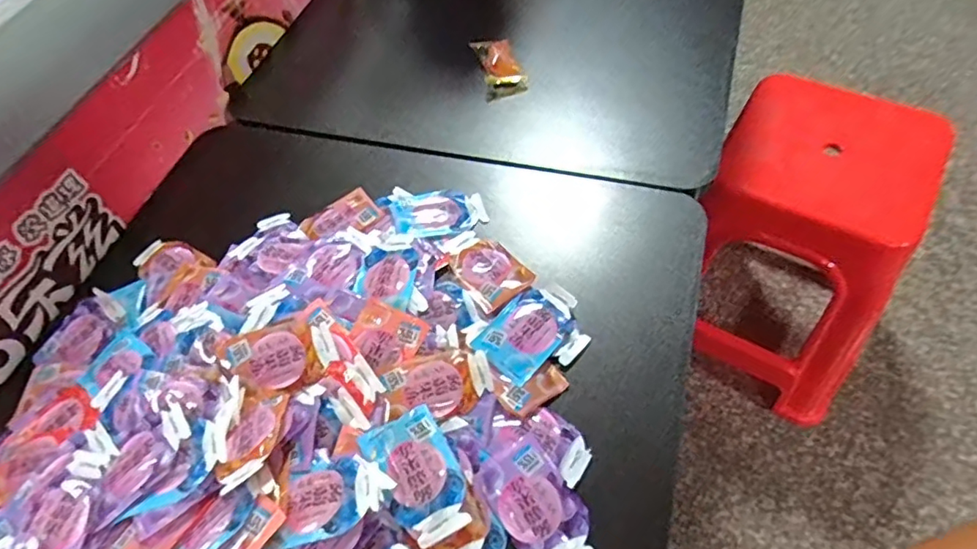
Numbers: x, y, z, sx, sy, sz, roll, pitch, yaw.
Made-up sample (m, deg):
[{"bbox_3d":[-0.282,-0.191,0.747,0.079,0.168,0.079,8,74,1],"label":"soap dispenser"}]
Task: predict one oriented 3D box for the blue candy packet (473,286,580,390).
[{"bbox_3d":[0.030,0.038,0.410,0.048,0.007,0.076,33,66,25],"label":"blue candy packet"}]

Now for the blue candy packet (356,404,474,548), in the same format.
[{"bbox_3d":[-0.042,0.122,0.349,0.047,0.011,0.078,-30,59,-13],"label":"blue candy packet"}]

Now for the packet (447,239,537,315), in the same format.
[{"bbox_3d":[0.002,-0.003,0.444,0.048,0.009,0.061,-33,59,-15],"label":"packet"}]

